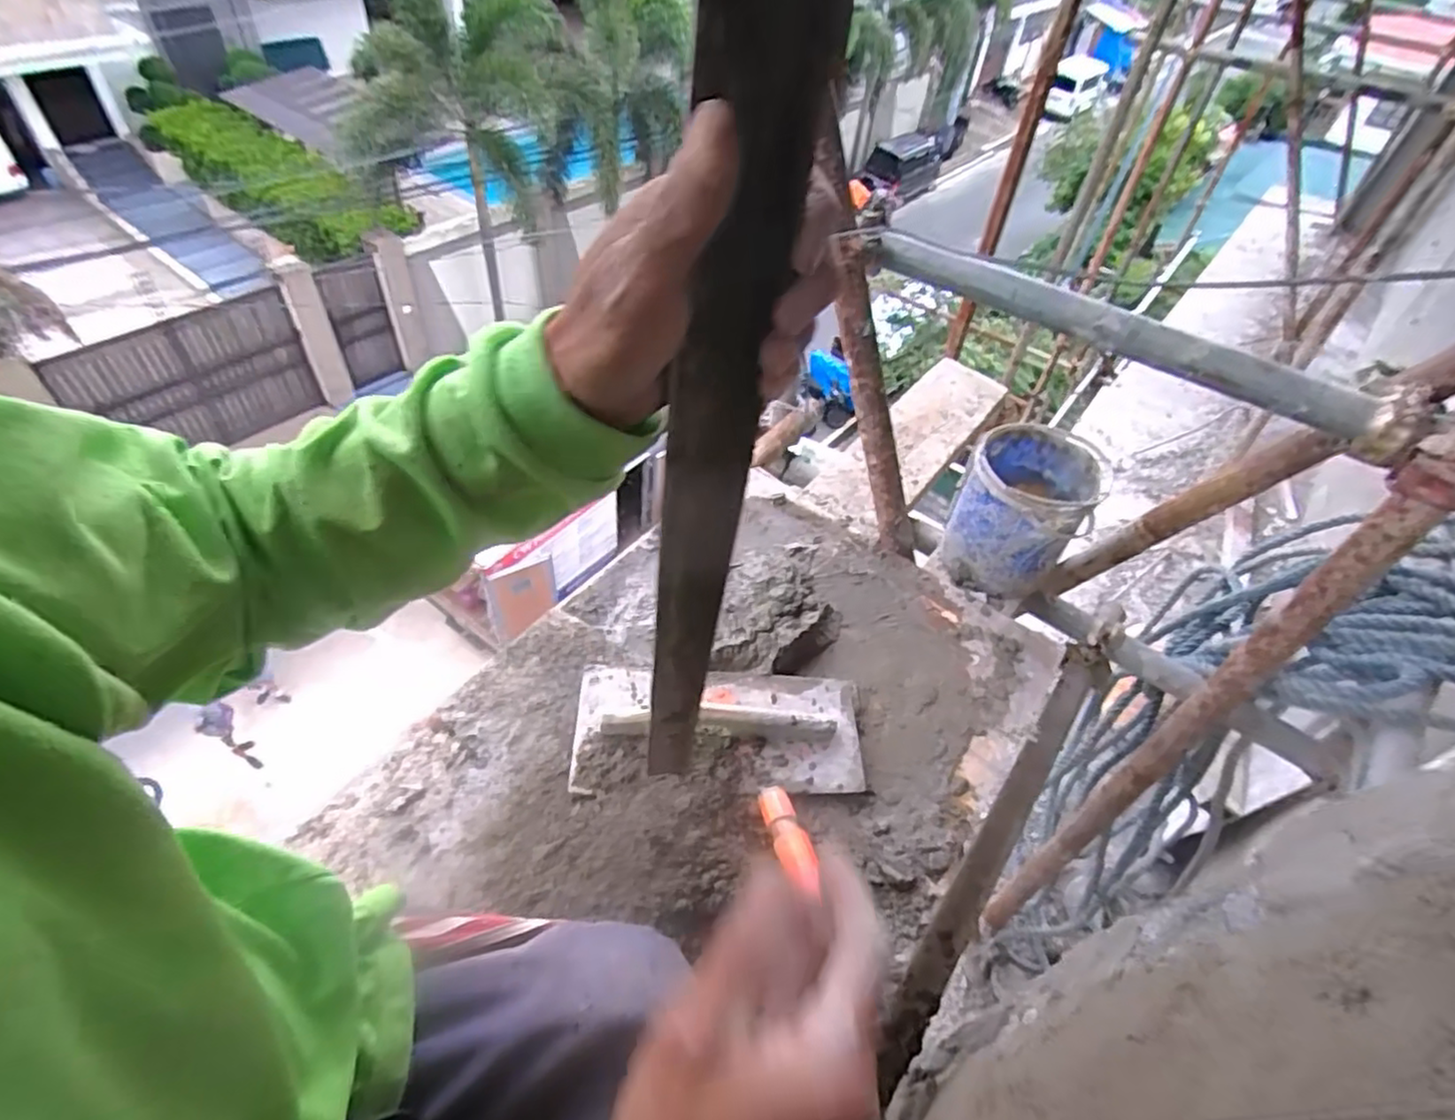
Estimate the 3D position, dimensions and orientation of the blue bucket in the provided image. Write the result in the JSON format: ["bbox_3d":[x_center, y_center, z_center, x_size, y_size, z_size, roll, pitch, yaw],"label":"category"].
[{"bbox_3d":[0.430,-0.069,1.046,0.165,0.189,0.187,32,53,21],"label":"blue bucket"}]

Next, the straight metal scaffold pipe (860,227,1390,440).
[{"bbox_3d":[0.436,-0.277,0.834,0.583,0.057,0.048,30,52,20],"label":"straight metal scaffold pipe"}]

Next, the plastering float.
[{"bbox_3d":[-0.009,0.202,0.828,0.331,0.068,0.163,3,48,-4],"label":"plastering float"}]

